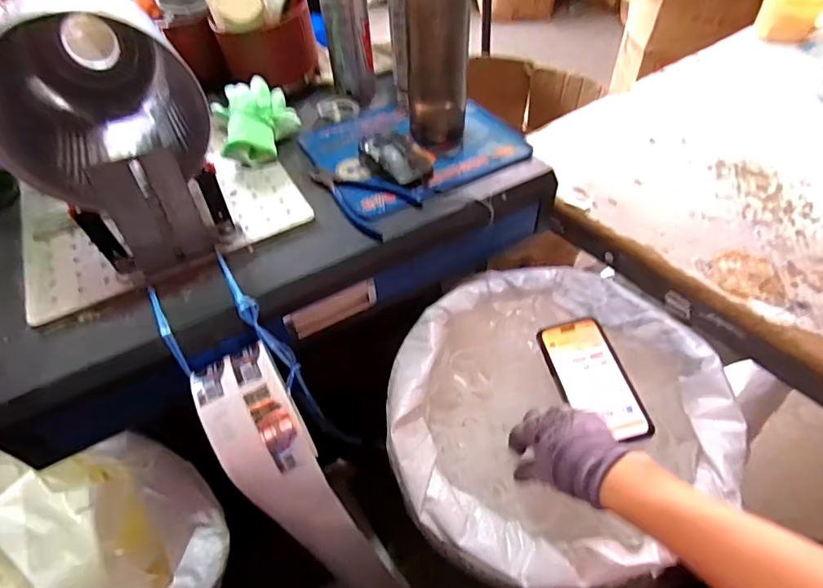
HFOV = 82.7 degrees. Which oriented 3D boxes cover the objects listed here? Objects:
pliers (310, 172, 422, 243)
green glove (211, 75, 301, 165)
[{"bbox_3d":[-0.069,-0.113,0.552,0.141,0.015,0.077,28,56,26],"label":"pliers"},{"bbox_3d":[-0.204,-0.232,0.625,0.104,0.051,0.128,-16,49,-9],"label":"green glove"}]

